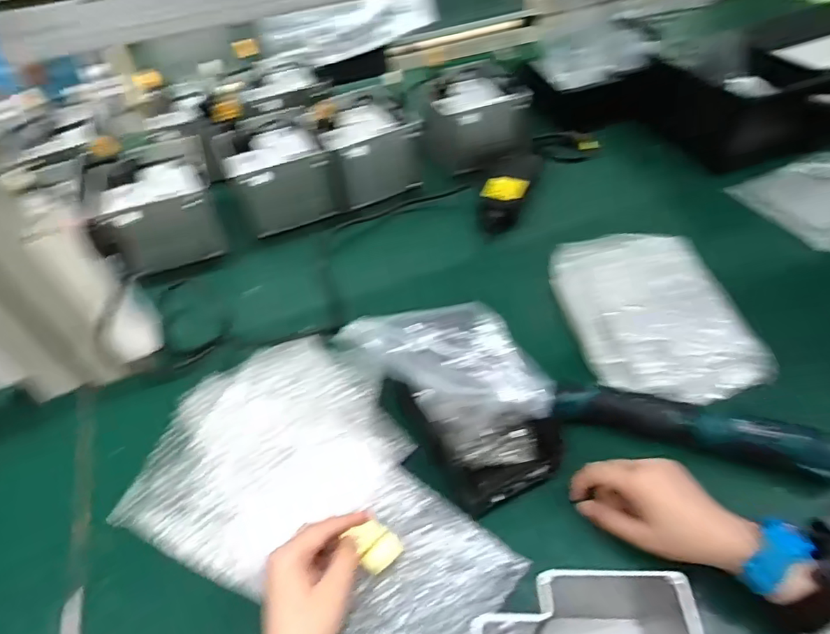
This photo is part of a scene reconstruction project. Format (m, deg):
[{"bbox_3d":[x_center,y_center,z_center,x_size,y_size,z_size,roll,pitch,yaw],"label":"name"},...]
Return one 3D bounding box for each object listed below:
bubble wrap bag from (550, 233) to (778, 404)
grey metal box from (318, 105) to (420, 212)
[{"bbox_3d":[0.266,-0.016,0.593,0.181,0.027,0.254,-10,47,-4],"label":"bubble wrap bag"},{"bbox_3d":[-0.072,-0.259,0.793,0.131,0.093,0.155,-15,47,-9],"label":"grey metal box"}]

